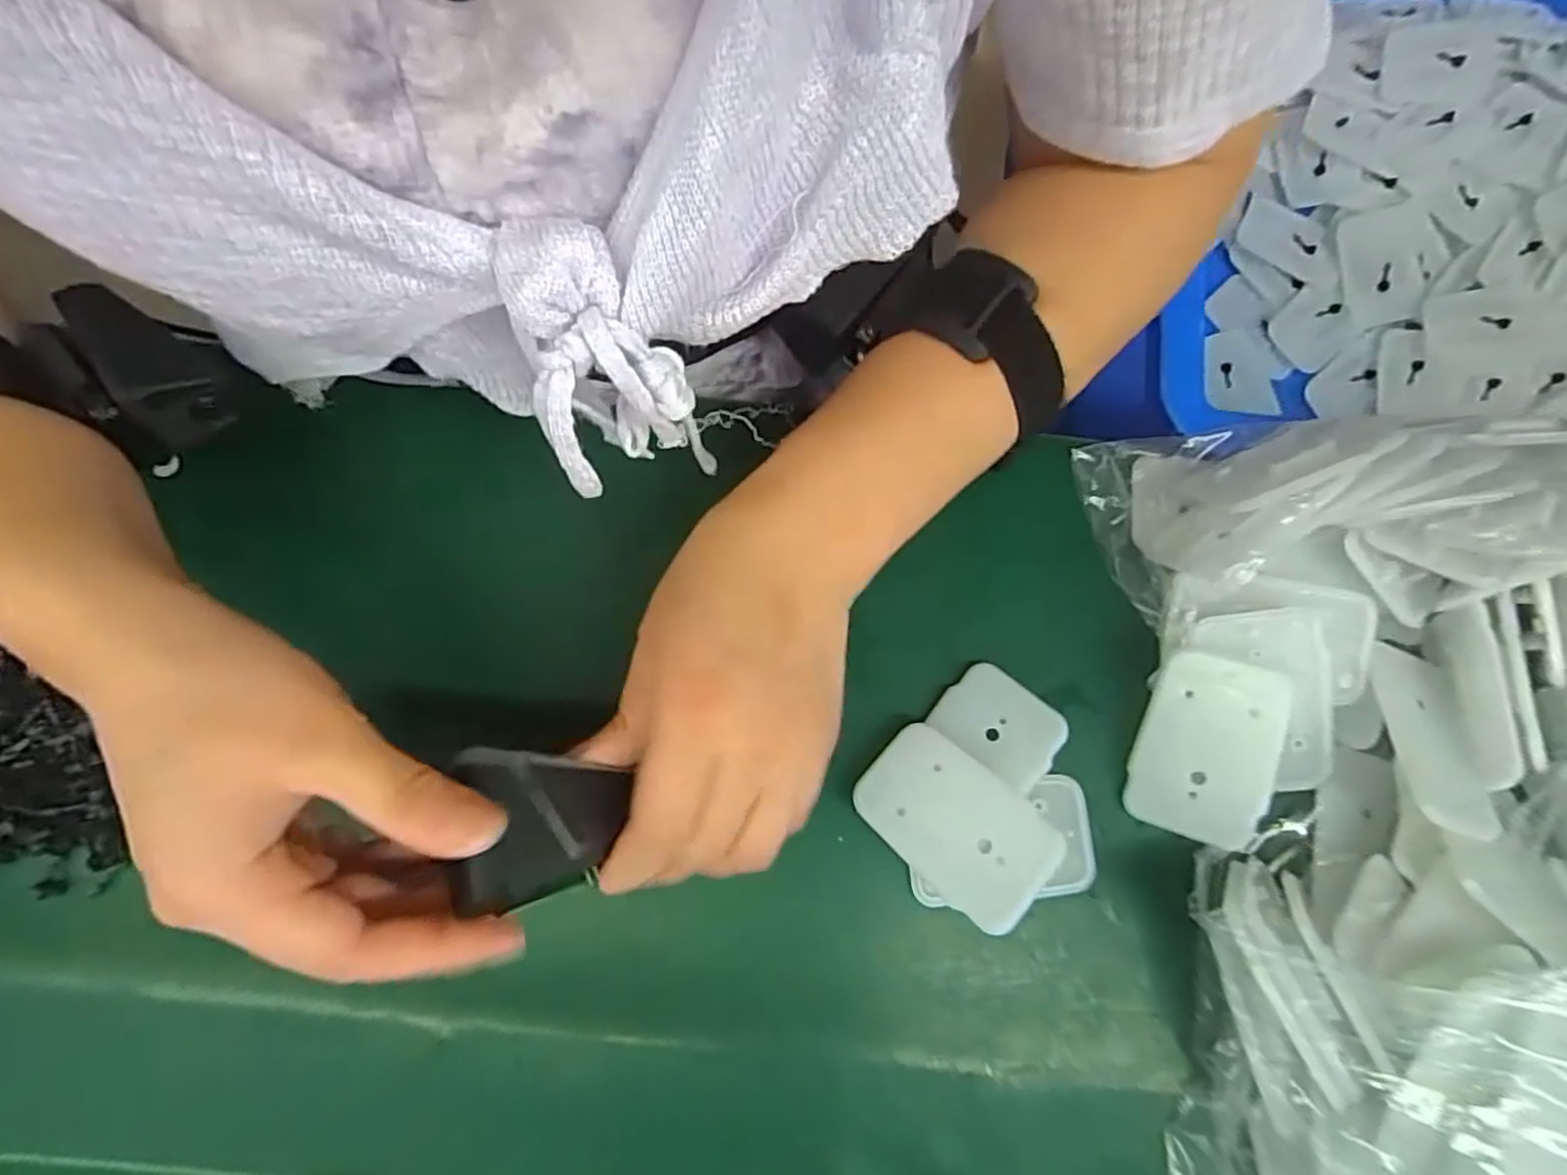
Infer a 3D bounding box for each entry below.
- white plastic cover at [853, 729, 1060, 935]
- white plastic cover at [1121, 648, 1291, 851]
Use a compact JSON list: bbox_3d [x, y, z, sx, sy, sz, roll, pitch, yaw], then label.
[{"bbox_3d":[0.061,0.084,0.258,0.067,0.004,0.043,39,81,21],"label":"white plastic cover"},{"bbox_3d":[0.154,0.058,0.264,0.044,0.007,0.065,15,93,24],"label":"white plastic cover"}]

